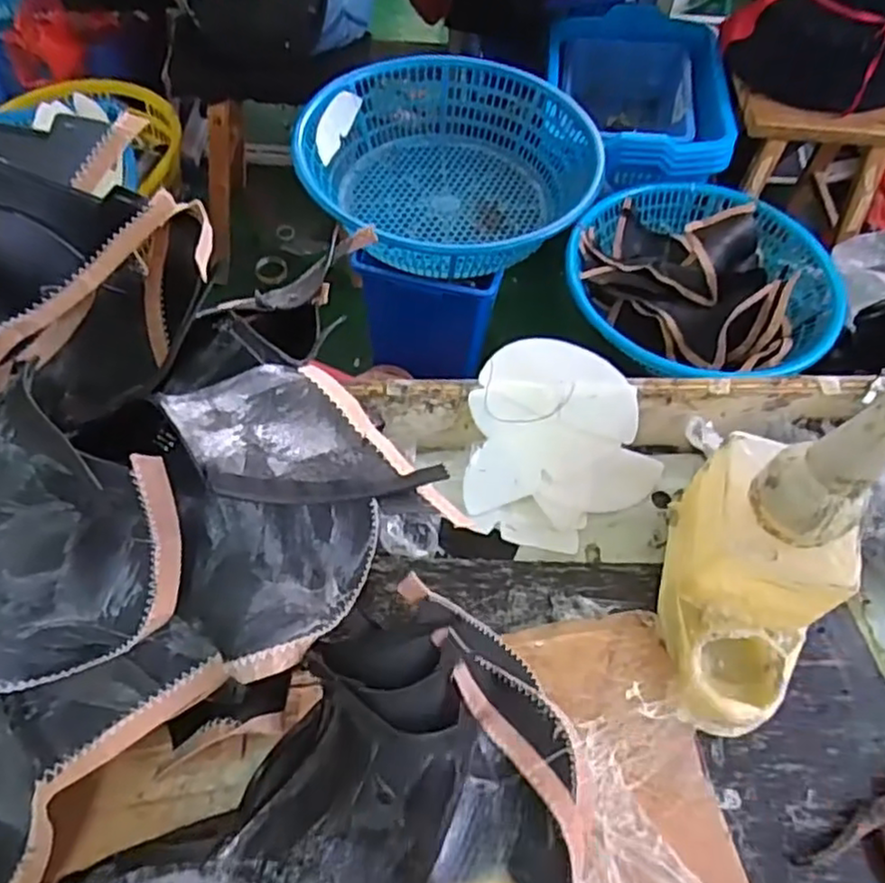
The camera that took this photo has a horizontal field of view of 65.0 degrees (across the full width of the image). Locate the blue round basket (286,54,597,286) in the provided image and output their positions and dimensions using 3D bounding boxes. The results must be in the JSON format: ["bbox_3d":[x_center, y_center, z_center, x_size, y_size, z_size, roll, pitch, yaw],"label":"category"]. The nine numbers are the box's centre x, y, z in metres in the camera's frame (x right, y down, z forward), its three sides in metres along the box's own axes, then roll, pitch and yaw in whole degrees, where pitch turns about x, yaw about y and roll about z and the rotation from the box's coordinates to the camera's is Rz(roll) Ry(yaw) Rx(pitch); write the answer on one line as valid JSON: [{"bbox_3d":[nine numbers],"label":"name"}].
[{"bbox_3d":[0.022,-0.509,1.277,0.506,0.147,0.462,2,58,-3],"label":"blue round basket"}]

